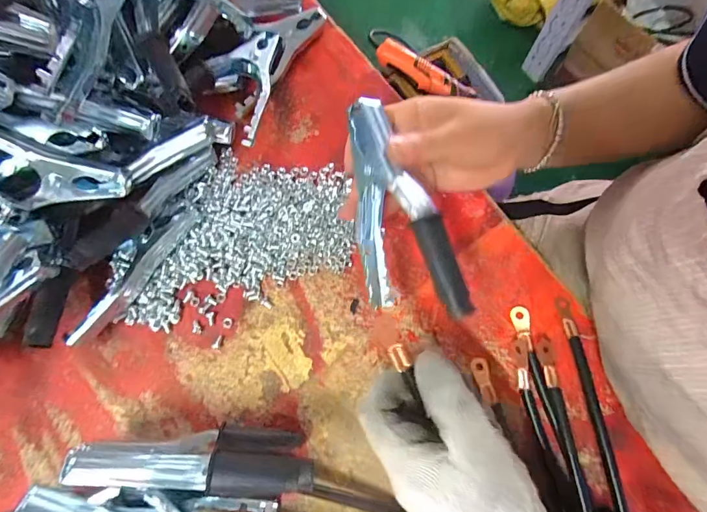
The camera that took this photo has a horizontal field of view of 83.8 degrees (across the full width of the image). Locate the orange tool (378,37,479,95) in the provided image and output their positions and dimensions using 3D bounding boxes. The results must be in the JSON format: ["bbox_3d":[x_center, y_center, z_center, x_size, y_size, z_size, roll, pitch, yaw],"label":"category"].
[{"bbox_3d":[0.119,-0.318,0.678,0.174,0.023,0.047,33,77,8],"label":"orange tool"}]

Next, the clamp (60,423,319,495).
[{"bbox_3d":[-0.098,0.132,0.263,0.146,0.088,0.024,2,75,0],"label":"clamp"}]

